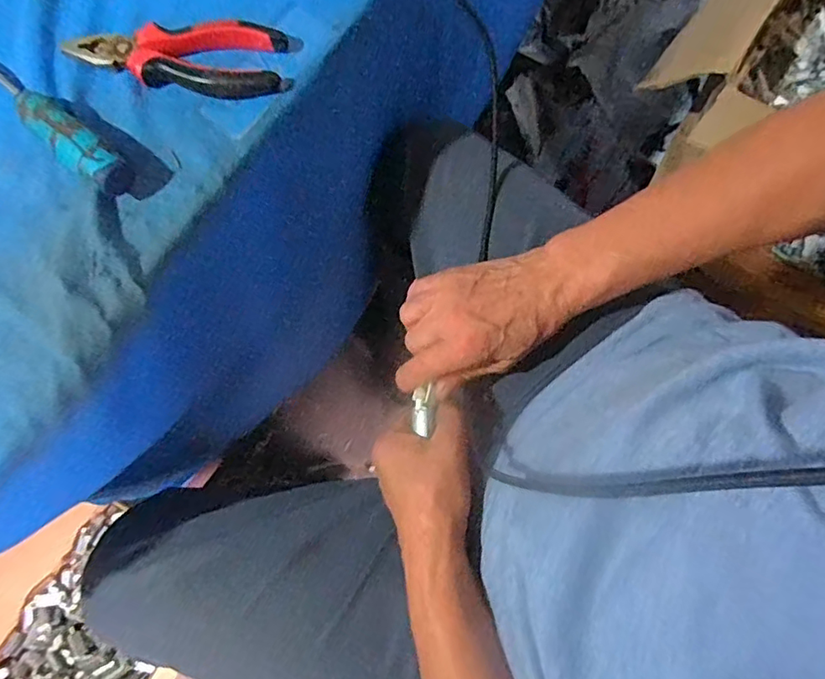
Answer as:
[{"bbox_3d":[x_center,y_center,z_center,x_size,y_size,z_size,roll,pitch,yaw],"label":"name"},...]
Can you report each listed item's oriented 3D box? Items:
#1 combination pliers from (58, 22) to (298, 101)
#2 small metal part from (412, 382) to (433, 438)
[{"bbox_3d":[-0.166,-0.203,0.403,0.158,0.020,0.053,2,74,2],"label":"combination pliers"},{"bbox_3d":[0.007,0.053,0.419,0.015,0.007,0.033,2,80,2],"label":"small metal part"}]

